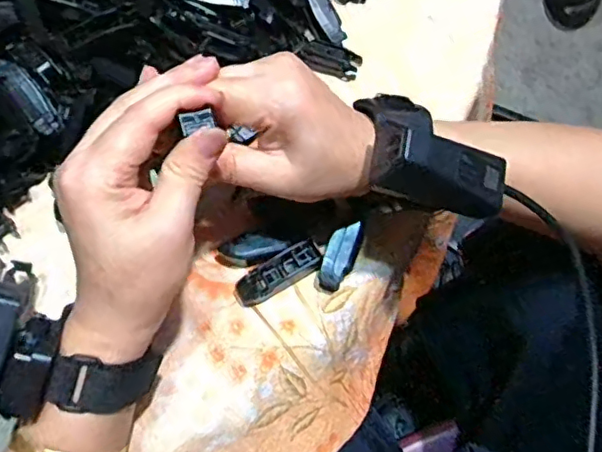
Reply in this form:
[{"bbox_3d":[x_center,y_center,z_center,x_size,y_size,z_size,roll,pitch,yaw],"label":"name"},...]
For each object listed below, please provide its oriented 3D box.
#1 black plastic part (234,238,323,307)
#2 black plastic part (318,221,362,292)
[{"bbox_3d":[-0.014,0.030,0.360,0.058,0.012,0.019,-29,71,-9],"label":"black plastic part"},{"bbox_3d":[0.023,0.018,0.355,0.016,0.011,0.045,24,91,11],"label":"black plastic part"}]

